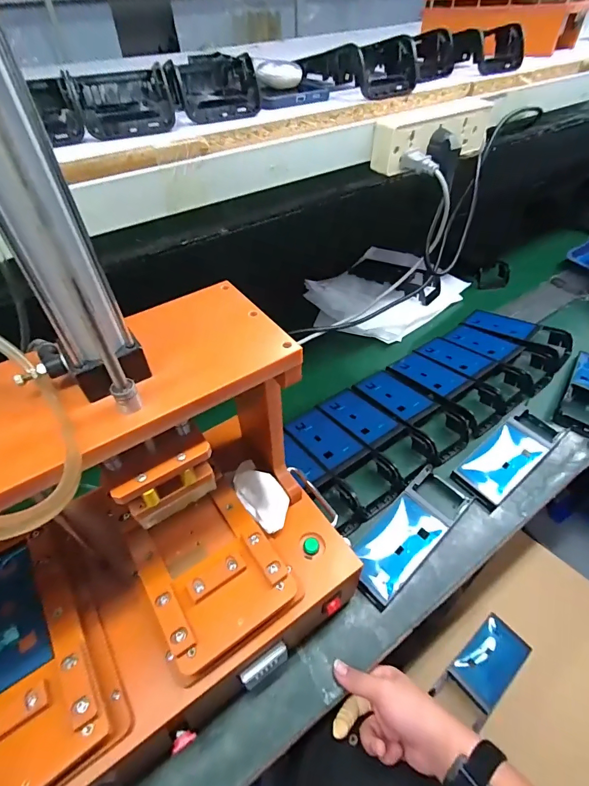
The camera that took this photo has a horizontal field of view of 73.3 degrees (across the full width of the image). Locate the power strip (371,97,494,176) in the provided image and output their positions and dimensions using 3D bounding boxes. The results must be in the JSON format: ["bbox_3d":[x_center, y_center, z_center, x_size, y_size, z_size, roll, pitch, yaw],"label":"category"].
[{"bbox_3d":[0.165,-0.308,0.472,0.169,0.053,0.033,-28,52,-23],"label":"power strip"}]

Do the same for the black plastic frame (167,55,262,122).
[{"bbox_3d":[-0.082,-0.313,0.402,0.082,0.040,0.103,-10,47,-7],"label":"black plastic frame"}]

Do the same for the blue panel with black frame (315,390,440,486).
[{"bbox_3d":[0.133,0.065,0.669,0.091,0.040,0.204,-29,52,-23],"label":"blue panel with black frame"}]

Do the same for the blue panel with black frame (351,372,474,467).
[{"bbox_3d":[0.196,0.026,0.690,0.099,0.031,0.209,-31,53,-25],"label":"blue panel with black frame"}]

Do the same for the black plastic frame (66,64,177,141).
[{"bbox_3d":[-0.157,-0.266,0.362,0.082,0.038,0.076,-21,49,-17],"label":"black plastic frame"}]

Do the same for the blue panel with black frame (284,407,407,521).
[{"bbox_3d":[0.074,0.101,0.635,0.083,0.033,0.205,-33,54,-26],"label":"blue panel with black frame"}]

